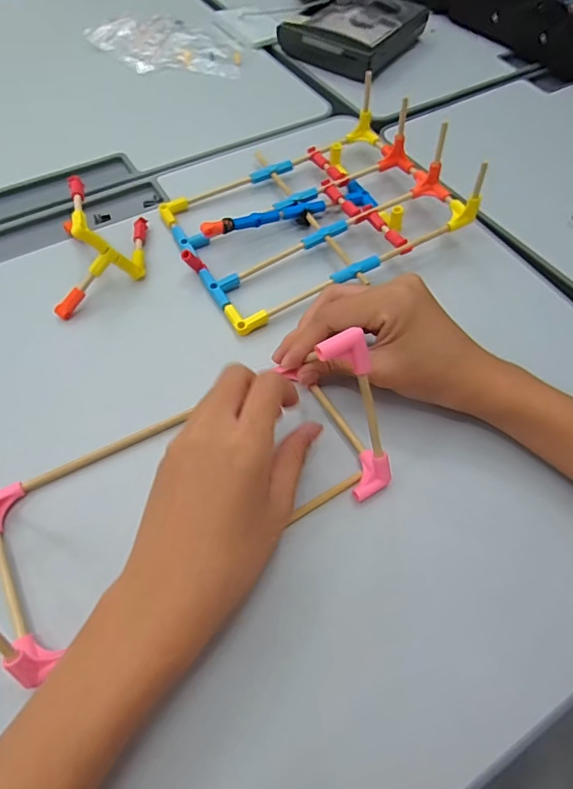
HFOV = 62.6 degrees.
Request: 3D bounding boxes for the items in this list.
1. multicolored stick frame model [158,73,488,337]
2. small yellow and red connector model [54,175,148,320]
[{"bbox_3d":[0.020,-0.163,0.385,0.226,0.063,0.172,-26,63,-16],"label":"multicolored stick frame model"},{"bbox_3d":[-0.140,-0.112,0.357,0.055,0.055,0.102,1,59,-1],"label":"small yellow and red connector model"}]

